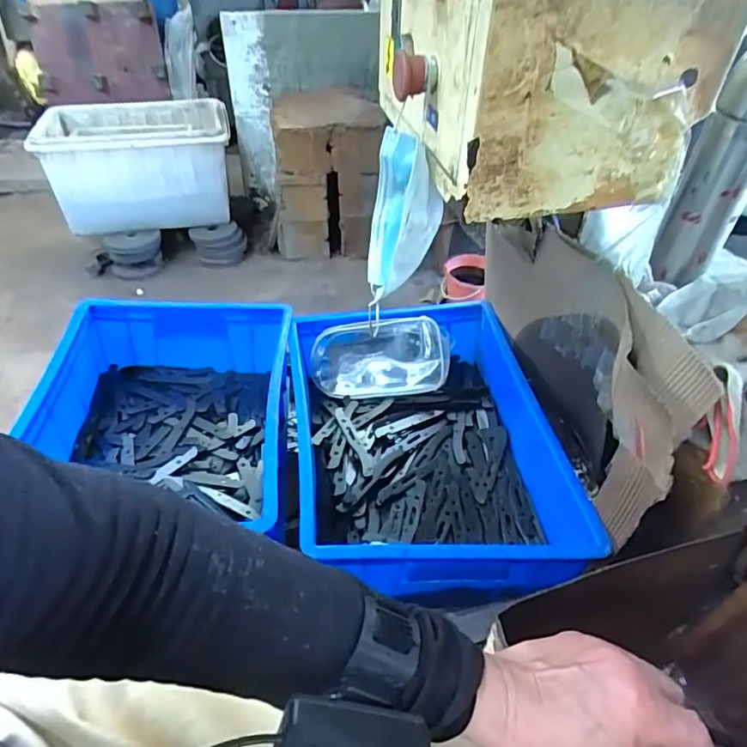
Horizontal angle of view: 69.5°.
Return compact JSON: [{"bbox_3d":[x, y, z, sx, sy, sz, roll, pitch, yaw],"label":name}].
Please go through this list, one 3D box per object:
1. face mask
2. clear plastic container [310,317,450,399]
[{"bbox_3d":[0.030,-0.153,0.542,0.067,0.151,0.085,3,43,1],"label":"face mask"},{"bbox_3d":[0.010,-0.020,0.801,0.196,0.050,0.108,-4,82,7],"label":"clear plastic container"}]

